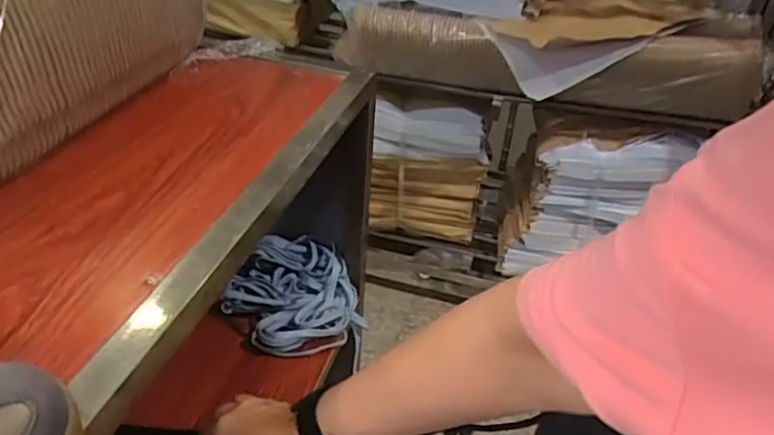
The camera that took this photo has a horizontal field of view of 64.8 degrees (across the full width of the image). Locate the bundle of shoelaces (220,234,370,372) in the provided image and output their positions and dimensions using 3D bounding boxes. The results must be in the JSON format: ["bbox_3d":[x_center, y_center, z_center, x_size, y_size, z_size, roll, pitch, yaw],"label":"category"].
[{"bbox_3d":[-0.124,0.098,0.813,0.180,0.059,0.181,-3,36,-11],"label":"bundle of shoelaces"}]

